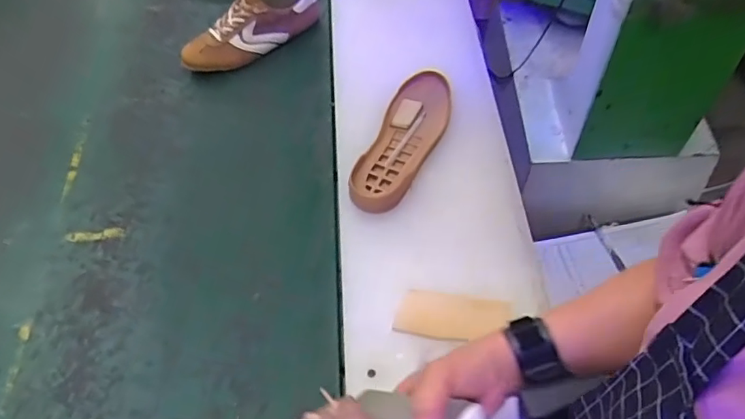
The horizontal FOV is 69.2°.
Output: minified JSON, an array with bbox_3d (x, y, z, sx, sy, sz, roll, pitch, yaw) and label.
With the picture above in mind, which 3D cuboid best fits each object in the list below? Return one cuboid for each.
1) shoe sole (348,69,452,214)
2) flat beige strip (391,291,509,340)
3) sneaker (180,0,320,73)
[{"bbox_3d":[0.046,-0.103,0.771,0.086,0.027,0.256,17,63,18],"label":"shoe sole"},{"bbox_3d":[0.093,0.124,0.629,0.127,0.011,0.050,6,78,6],"label":"flat beige strip"},{"bbox_3d":[-0.221,-0.333,0.980,0.272,0.094,0.084,-33,60,-5],"label":"sneaker"}]

